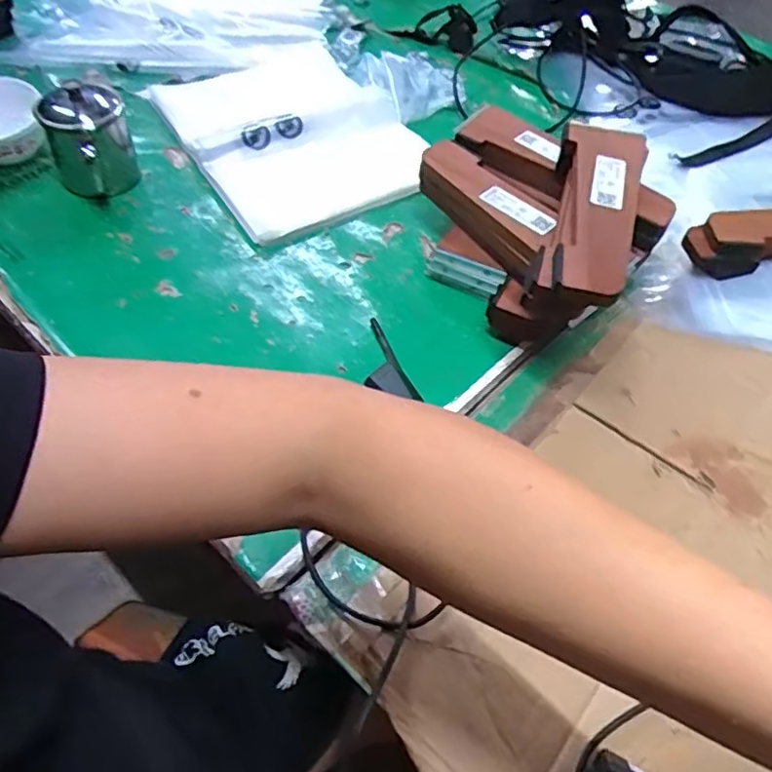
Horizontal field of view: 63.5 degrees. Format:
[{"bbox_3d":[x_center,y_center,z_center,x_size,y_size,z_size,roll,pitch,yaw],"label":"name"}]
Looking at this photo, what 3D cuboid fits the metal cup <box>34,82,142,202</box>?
[{"bbox_3d":[-0.323,-0.268,0.682,0.084,0.106,0.084,-19,56,-17],"label":"metal cup"}]

